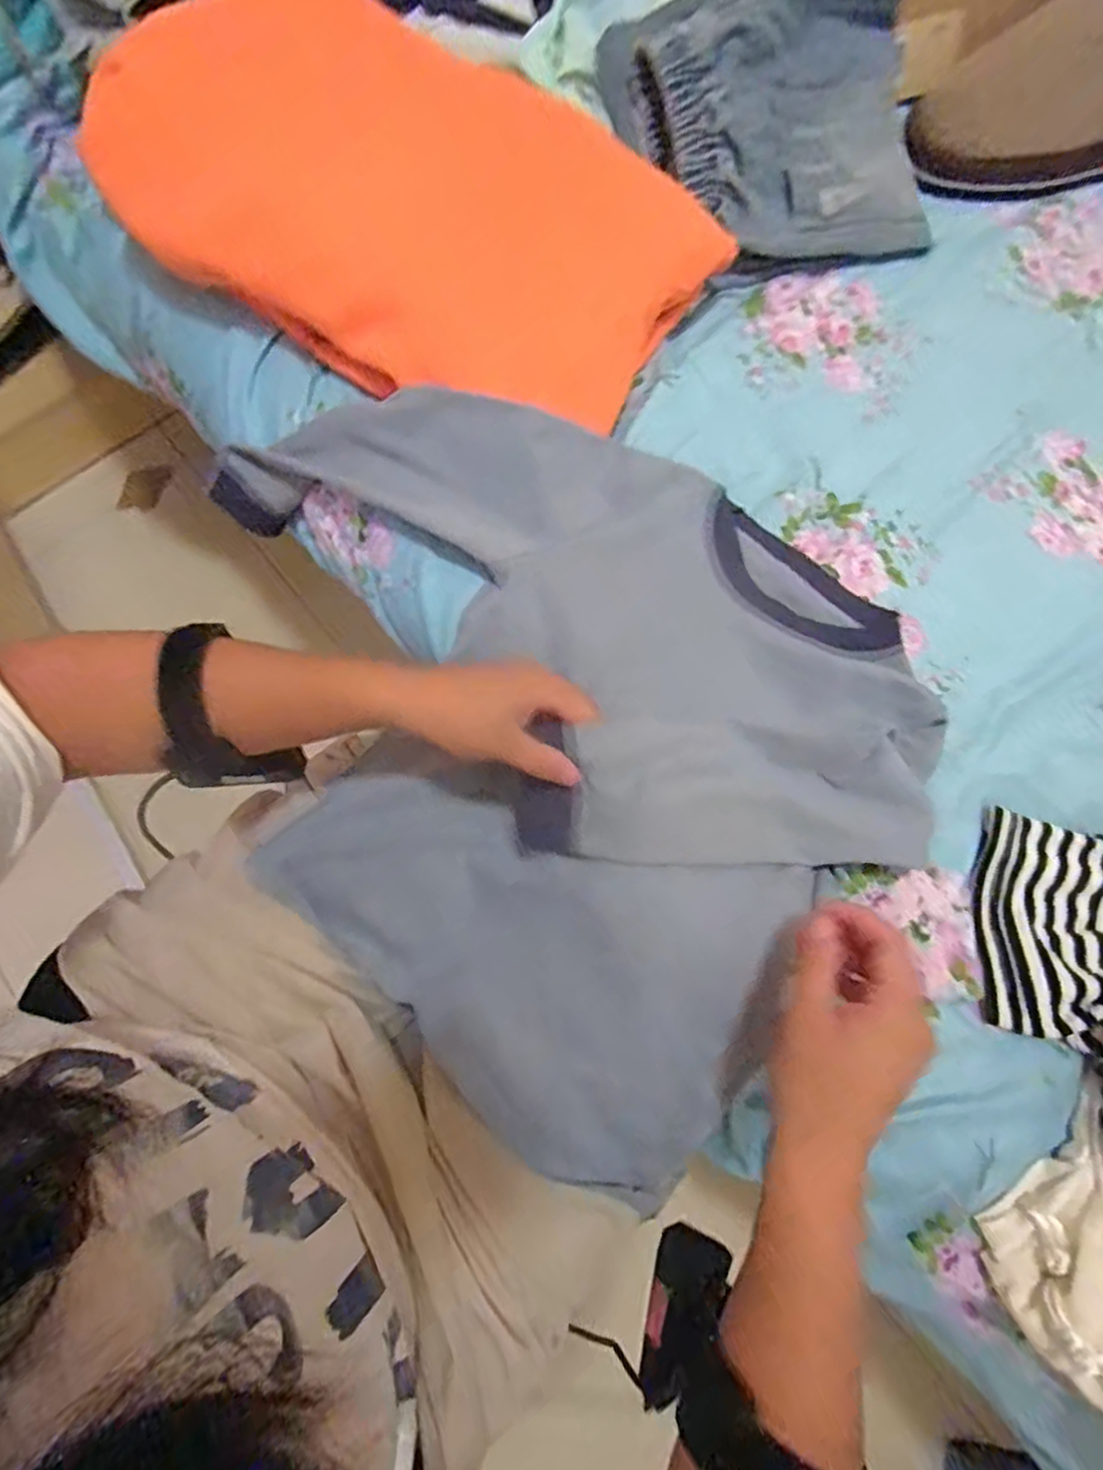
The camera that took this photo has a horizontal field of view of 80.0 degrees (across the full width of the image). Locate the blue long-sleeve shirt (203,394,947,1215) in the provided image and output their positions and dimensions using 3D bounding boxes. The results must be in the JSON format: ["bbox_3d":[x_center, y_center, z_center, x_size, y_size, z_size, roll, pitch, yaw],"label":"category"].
[{"bbox_3d":[-0.027,-0.034,0.425,0.505,0.064,0.387,40,79,10],"label":"blue long-sleeve shirt"}]

